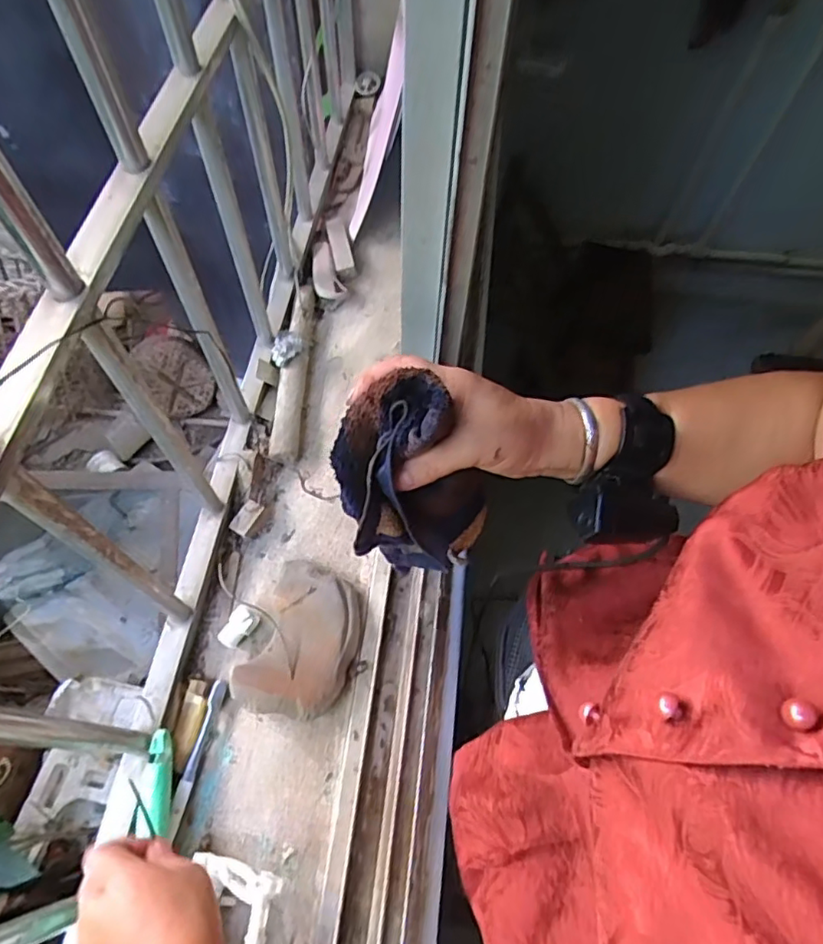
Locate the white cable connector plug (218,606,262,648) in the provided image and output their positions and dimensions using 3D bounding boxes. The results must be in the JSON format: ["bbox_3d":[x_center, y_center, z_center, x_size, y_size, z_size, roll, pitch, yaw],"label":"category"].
[{"bbox_3d":[-0.174,0.155,0.589,0.027,0.017,0.044,38,85,-5],"label":"white cable connector plug"}]

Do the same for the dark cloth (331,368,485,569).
[{"bbox_3d":[0.000,0.006,0.378,0.099,0.125,0.077,4,63,0],"label":"dark cloth"}]

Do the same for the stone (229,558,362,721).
[{"bbox_3d":[-0.103,0.164,0.571,0.099,0.032,0.146,17,64,7],"label":"stone"}]

